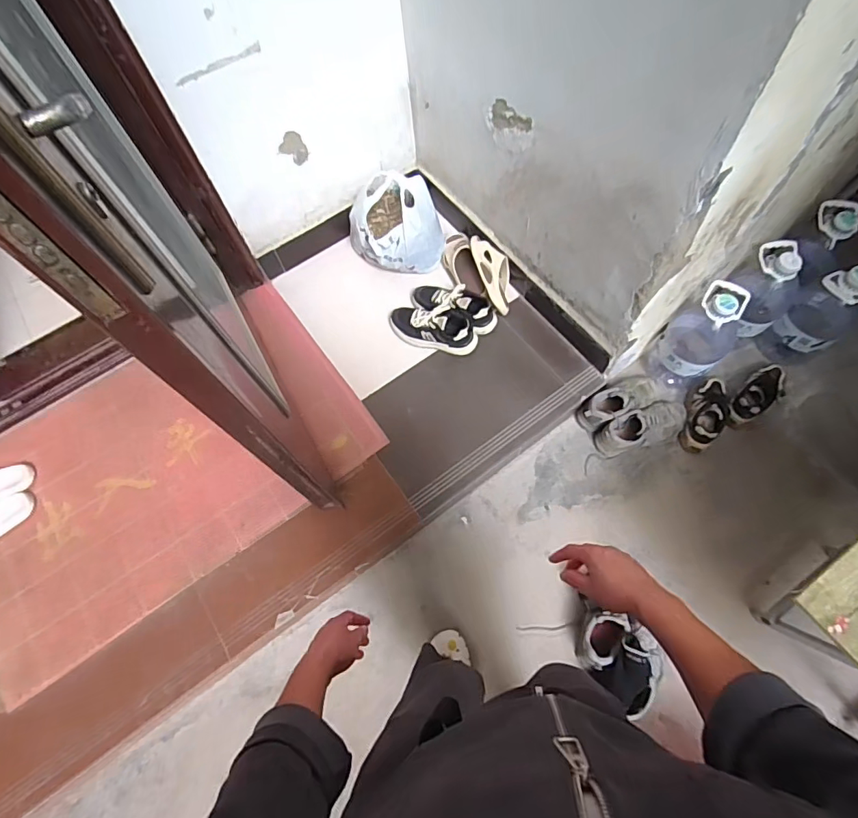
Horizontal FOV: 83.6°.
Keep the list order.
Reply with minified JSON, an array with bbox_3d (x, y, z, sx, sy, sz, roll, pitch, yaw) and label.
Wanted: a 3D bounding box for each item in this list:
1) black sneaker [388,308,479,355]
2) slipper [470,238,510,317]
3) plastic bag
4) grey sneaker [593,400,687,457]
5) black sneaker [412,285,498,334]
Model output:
[{"bbox_3d":[0.006,-0.251,1.548,0.288,0.123,0.111,19,68,15],"label":"black sneaker"},{"bbox_3d":[0.218,-0.447,1.599,0.107,0.085,0.268,-18,92,-6],"label":"slipper"},{"bbox_3d":[-0.108,-0.603,1.599,0.291,0.263,0.214,-15,64,-1],"label":"plastic bag"},{"bbox_3d":[0.672,0.053,1.492,0.289,0.087,0.111,-23,64,-5],"label":"grey sneaker"},{"bbox_3d":[0.078,-0.339,1.573,0.299,0.099,0.119,22,69,16],"label":"black sneaker"}]

